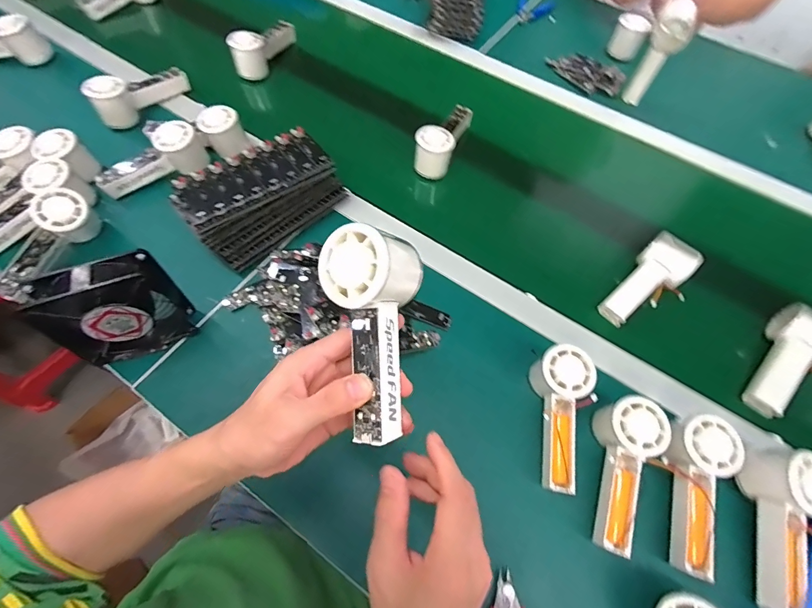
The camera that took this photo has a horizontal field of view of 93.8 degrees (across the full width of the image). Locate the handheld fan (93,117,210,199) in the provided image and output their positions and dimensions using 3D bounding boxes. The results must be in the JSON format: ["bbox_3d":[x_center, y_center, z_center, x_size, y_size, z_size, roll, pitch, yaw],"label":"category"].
[{"bbox_3d":[-0.380,-0.217,0.562,0.152,0.058,0.053,-27,68,-14],"label":"handheld fan"}]

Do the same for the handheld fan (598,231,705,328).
[{"bbox_3d":[0.326,-0.027,0.506,0.138,0.060,0.073,-38,71,-18],"label":"handheld fan"}]

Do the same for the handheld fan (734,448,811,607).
[{"bbox_3d":[0.374,0.223,0.380,0.052,0.059,0.149,17,78,6],"label":"handheld fan"}]

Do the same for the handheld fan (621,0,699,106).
[{"bbox_3d":[0.430,-0.422,0.659,0.057,0.145,0.051,27,66,11],"label":"handheld fan"}]

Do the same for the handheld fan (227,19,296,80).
[{"bbox_3d":[-0.265,-0.485,0.711,0.054,0.068,0.154,20,65,7],"label":"handheld fan"}]

